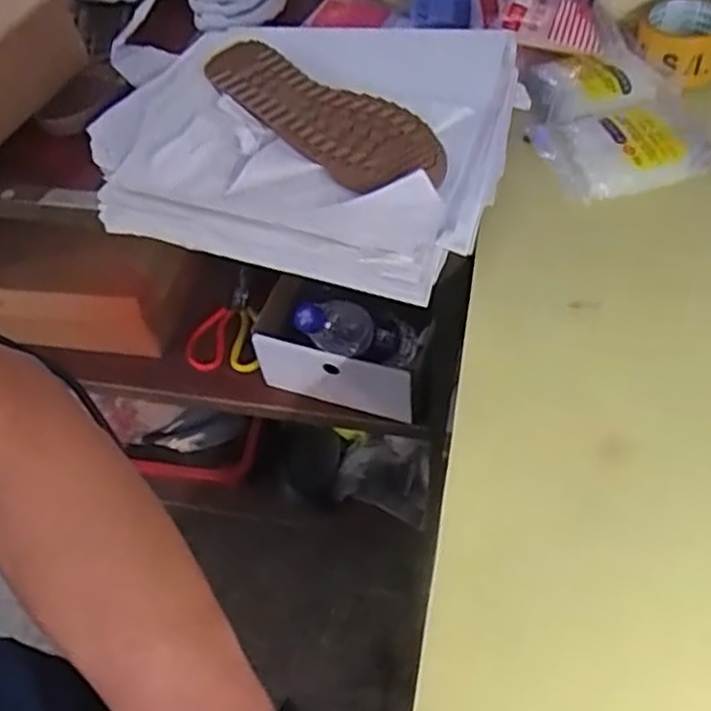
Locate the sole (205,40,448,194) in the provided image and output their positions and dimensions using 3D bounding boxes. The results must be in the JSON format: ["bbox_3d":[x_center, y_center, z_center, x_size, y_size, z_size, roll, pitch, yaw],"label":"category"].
[{"bbox_3d":[-0.039,-0.229,0.703,0.298,0.023,0.084,34,62,26],"label":"sole"}]

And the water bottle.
[{"bbox_3d":[0.007,-0.021,0.849,0.062,0.219,0.059,-8,77,36],"label":"water bottle"}]

